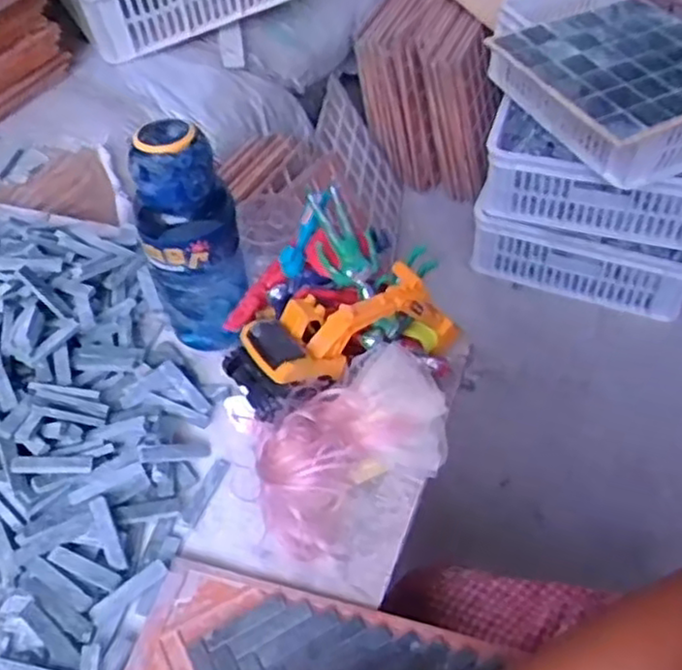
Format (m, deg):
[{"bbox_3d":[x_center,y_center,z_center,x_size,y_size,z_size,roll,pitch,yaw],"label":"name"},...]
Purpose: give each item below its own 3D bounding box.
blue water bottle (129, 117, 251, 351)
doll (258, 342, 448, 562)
[{"bbox_3d":[-0.140,-0.089,0.668,0.083,0.222,0.074,8,50,10],"label":"blue water bottle"},{"bbox_3d":[0.009,0.100,0.580,0.165,0.111,0.104,-32,54,-23],"label":"doll"}]

